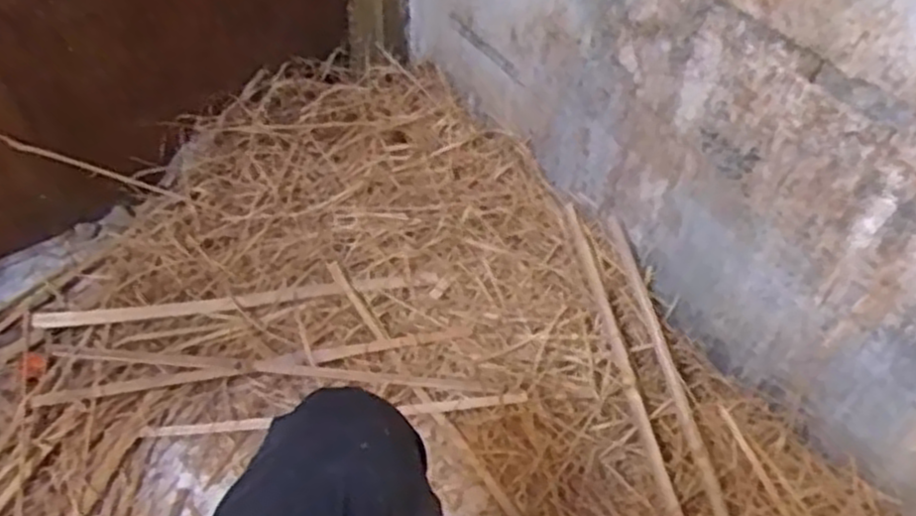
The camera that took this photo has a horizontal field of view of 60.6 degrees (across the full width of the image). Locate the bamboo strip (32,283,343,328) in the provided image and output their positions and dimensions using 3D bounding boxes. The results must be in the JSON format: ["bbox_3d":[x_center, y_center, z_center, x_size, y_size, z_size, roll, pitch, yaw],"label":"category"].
[{"bbox_3d":[-0.405,0.070,1.183,0.442,0.009,0.033,-6,51,-7],"label":"bamboo strip"}]

